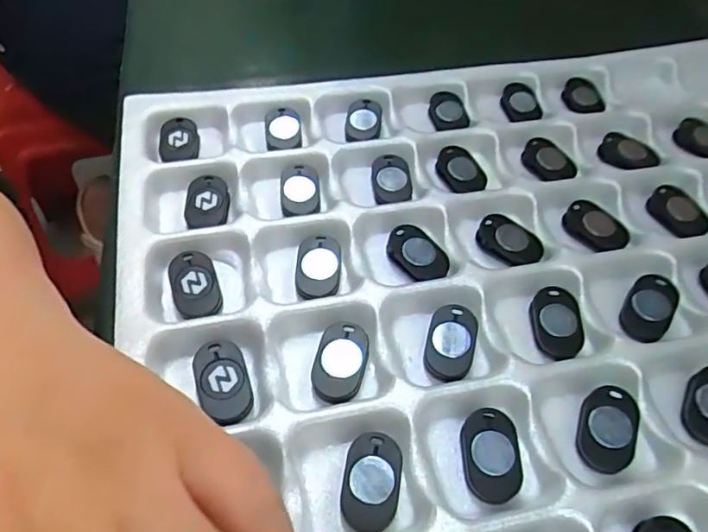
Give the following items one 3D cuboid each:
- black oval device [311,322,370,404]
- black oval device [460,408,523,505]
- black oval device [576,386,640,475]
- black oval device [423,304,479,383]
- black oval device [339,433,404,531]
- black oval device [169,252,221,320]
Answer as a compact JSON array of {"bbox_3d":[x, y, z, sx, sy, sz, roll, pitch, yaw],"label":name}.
[{"bbox_3d":[-0.005,0.034,0.203,0.018,0.007,0.029,12,51,7],"label":"black oval device"},{"bbox_3d":[0.044,0.061,0.184,0.017,0.006,0.028,0,51,-3],"label":"black oval device"},{"bbox_3d":[0.085,0.055,0.191,0.019,0.006,0.028,4,63,16],"label":"black oval device"},{"bbox_3d":[0.035,0.028,0.209,0.017,0.006,0.029,14,52,8],"label":"black oval device"},{"bbox_3d":[0.006,0.067,0.177,0.018,0.006,0.028,10,51,4],"label":"black oval device"},{"bbox_3d":[-0.061,0.009,0.219,0.016,0.006,0.033,-16,54,-16],"label":"black oval device"}]

